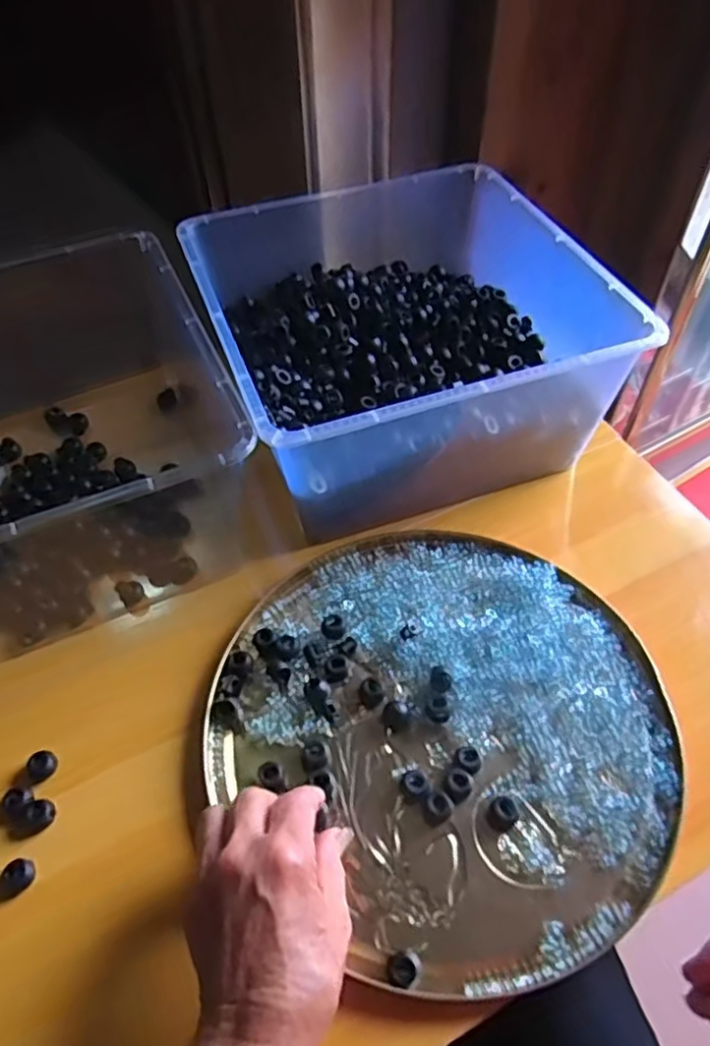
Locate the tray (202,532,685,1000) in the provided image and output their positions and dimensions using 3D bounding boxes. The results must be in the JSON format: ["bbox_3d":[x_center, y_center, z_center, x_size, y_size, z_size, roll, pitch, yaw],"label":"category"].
[{"bbox_3d":[0.060,0.123,0.453,0.265,0.020,0.291,0,52,1],"label":"tray"}]

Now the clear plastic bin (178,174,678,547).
[{"bbox_3d":[0.029,-0.171,0.599,0.295,0.131,0.334,-17,53,-12],"label":"clear plastic bin"}]

